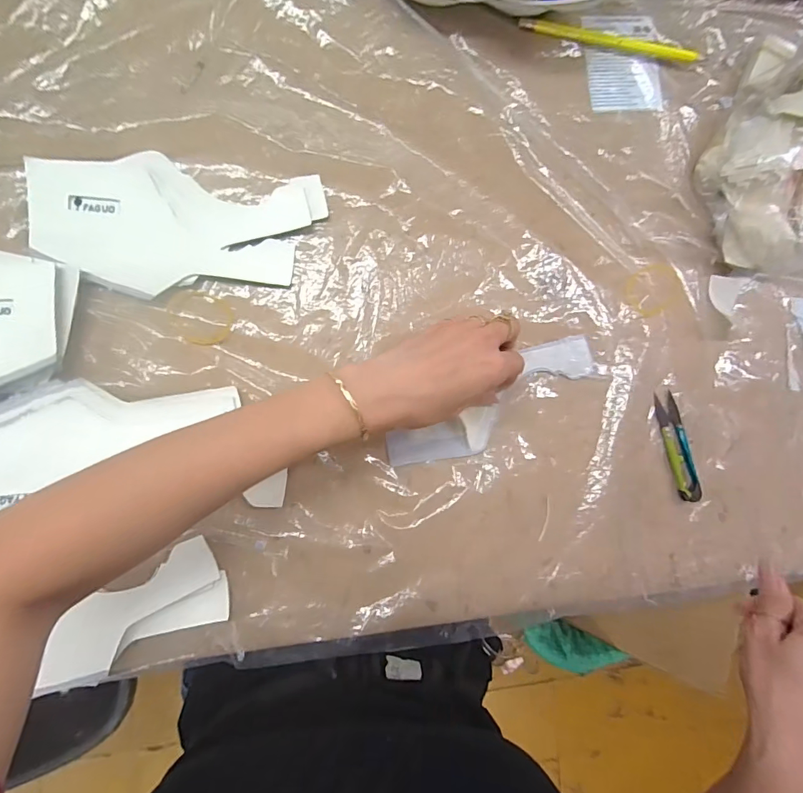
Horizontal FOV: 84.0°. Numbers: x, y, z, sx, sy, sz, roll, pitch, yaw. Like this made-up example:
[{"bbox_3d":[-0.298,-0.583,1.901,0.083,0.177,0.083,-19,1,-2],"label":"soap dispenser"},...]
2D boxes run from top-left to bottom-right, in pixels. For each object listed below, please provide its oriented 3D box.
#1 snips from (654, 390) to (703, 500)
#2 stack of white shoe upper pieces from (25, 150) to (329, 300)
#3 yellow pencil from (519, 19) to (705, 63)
[{"bbox_3d":[0.247,0.045,0.396,0.024,0.007,0.095,-14,91,-8],"label":"snips"},{"bbox_3d":[-0.166,-0.127,0.335,0.201,0.008,0.100,4,89,-8],"label":"stack of white shoe upper pieces"},{"bbox_3d":[0.186,-0.314,0.392,0.168,0.007,0.012,6,88,-8],"label":"yellow pencil"}]

